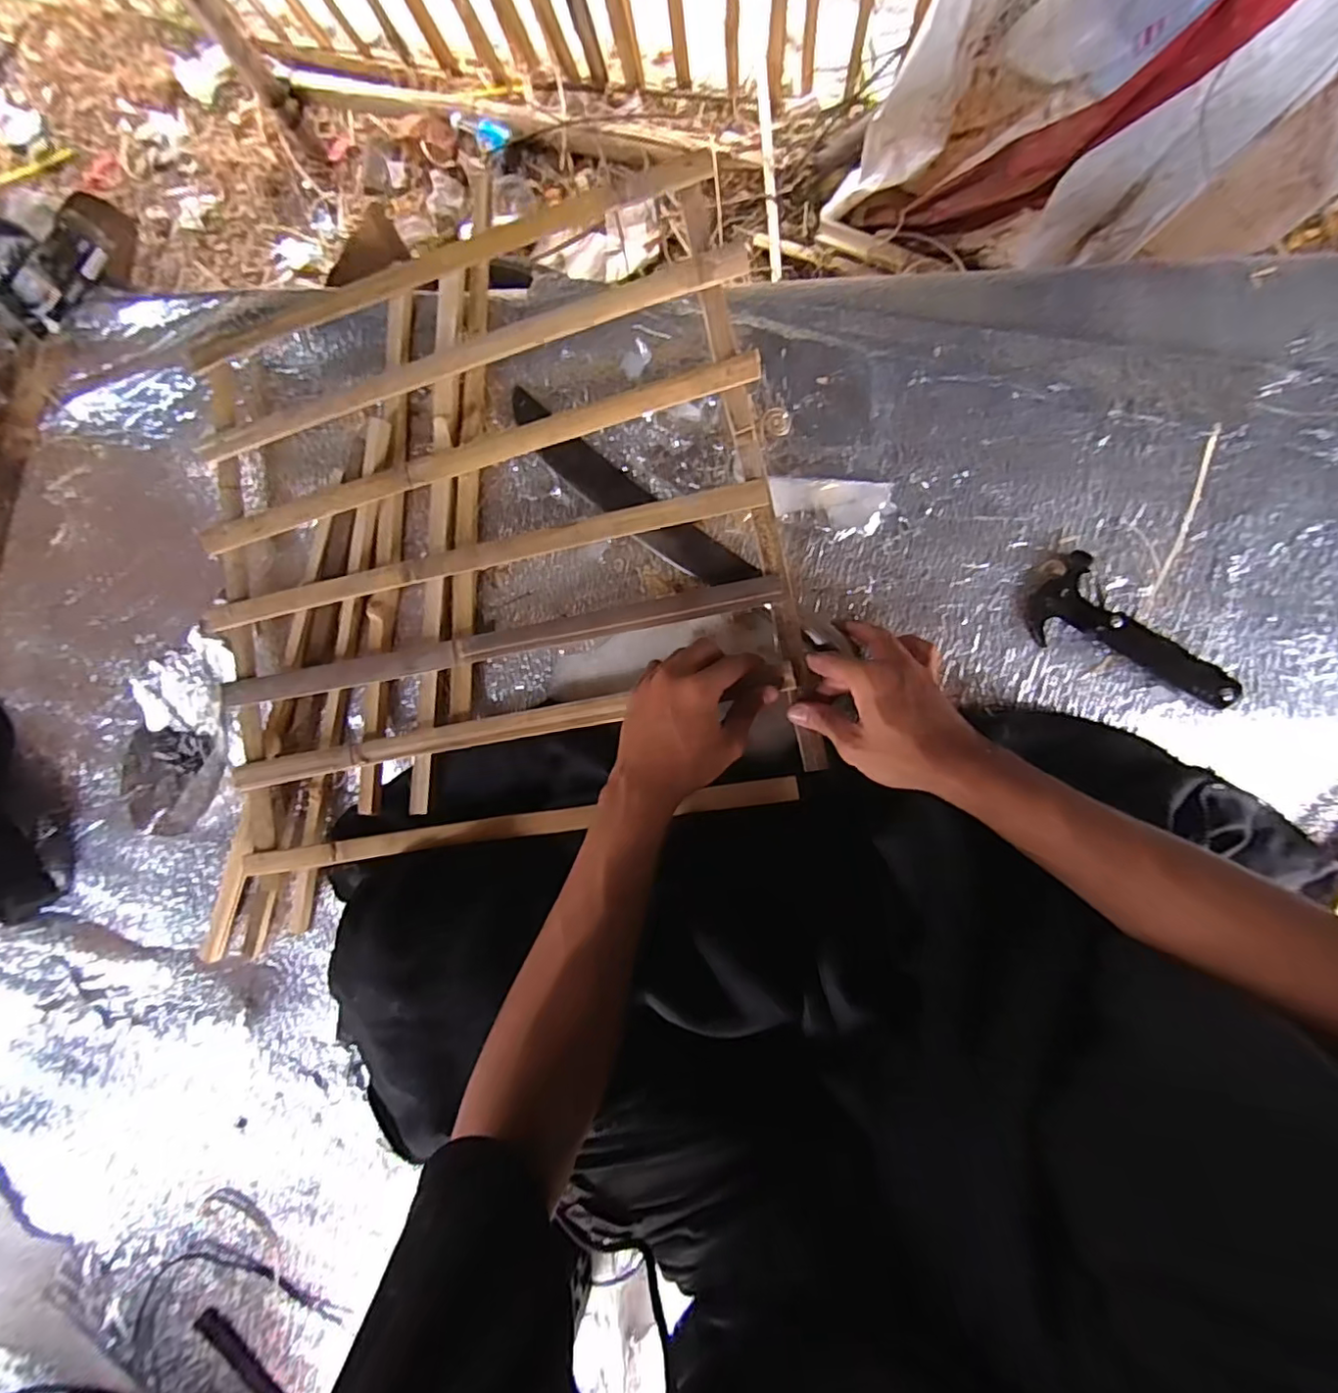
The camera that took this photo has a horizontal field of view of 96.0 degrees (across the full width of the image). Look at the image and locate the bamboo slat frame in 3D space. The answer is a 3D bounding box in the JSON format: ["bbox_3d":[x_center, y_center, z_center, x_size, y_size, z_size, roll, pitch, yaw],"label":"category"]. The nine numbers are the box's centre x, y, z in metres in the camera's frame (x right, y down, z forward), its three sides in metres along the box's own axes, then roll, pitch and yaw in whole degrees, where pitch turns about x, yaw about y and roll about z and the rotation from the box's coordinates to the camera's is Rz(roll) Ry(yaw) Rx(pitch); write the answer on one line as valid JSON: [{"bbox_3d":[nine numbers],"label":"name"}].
[{"bbox_3d":[-0.205,-0.106,0.556,0.617,0.061,0.603,-8,88,9],"label":"bamboo slat frame"}]

